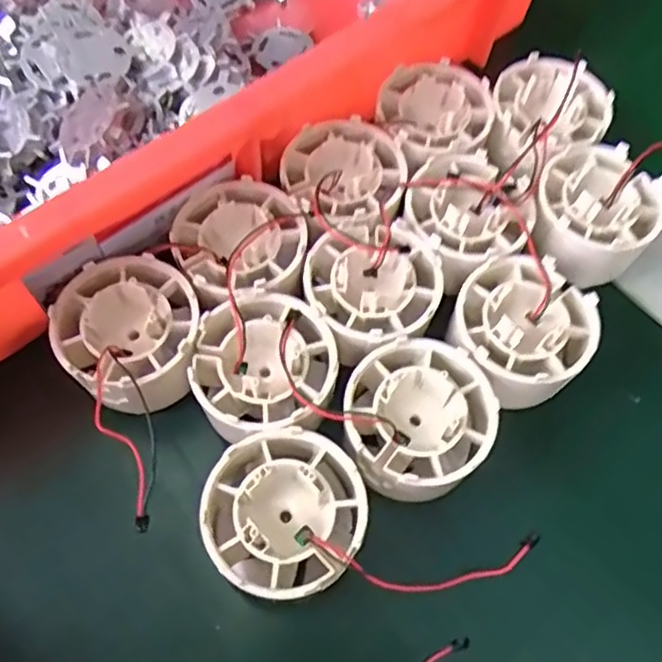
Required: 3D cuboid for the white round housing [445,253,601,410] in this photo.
[{"bbox_3d":[0.071,0.004,0.247,0.049,0.039,0.053,1,64,-1],"label":"white round housing"}]

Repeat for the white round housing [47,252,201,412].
[{"bbox_3d":[-0.073,0.001,0.235,0.051,0.026,0.053,1,64,-1],"label":"white round housing"}]

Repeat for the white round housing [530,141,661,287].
[{"bbox_3d":[0.110,-0.047,0.275,0.053,0.037,0.053,1,64,-1],"label":"white round housing"}]

